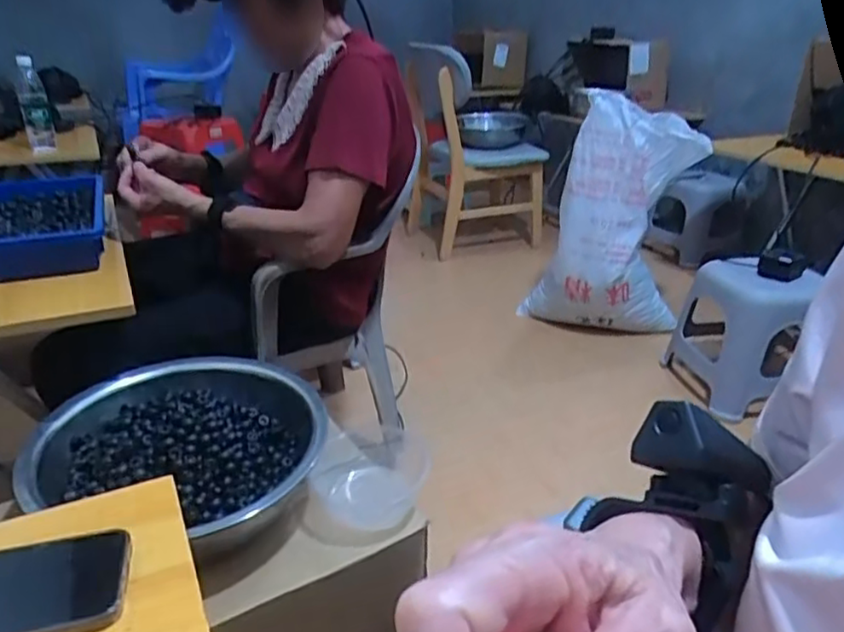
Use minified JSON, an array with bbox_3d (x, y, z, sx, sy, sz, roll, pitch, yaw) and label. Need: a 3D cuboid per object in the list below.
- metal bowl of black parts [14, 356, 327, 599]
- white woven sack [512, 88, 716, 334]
[{"bbox_3d":[-0.285,0.175,0.780,0.320,0.125,0.296,1,25,0],"label":"metal bowl of black parts"},{"bbox_3d":[0.549,-0.280,1.765,0.369,0.646,0.238,-9,27,-20],"label":"white woven sack"}]

